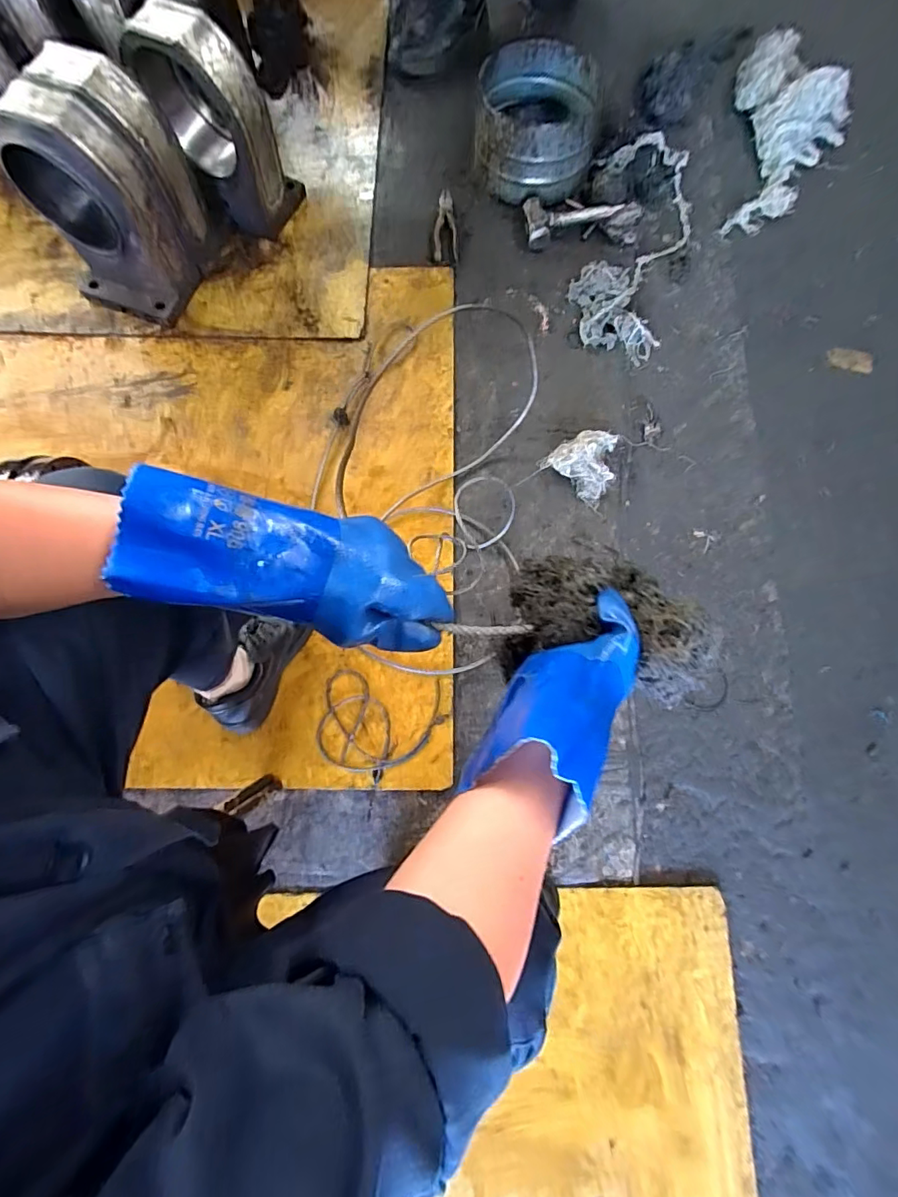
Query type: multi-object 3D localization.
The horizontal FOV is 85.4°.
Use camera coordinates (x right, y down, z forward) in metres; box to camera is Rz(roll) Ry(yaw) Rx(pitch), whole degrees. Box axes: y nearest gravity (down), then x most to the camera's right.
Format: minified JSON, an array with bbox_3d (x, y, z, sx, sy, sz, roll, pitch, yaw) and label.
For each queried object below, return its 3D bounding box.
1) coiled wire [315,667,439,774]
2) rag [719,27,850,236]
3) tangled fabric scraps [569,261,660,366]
[{"bbox_3d":[-0.120,0.205,0.805,0.194,0.019,0.163,8,77,3],"label":"coiled wire"},{"bbox_3d":[0.724,-1.020,1.076,0.272,0.112,0.467,25,78,7],"label":"rag"},{"bbox_3d":[0.340,-0.596,1.006,0.157,0.030,0.242,-9,77,-1],"label":"tangled fabric scraps"}]

